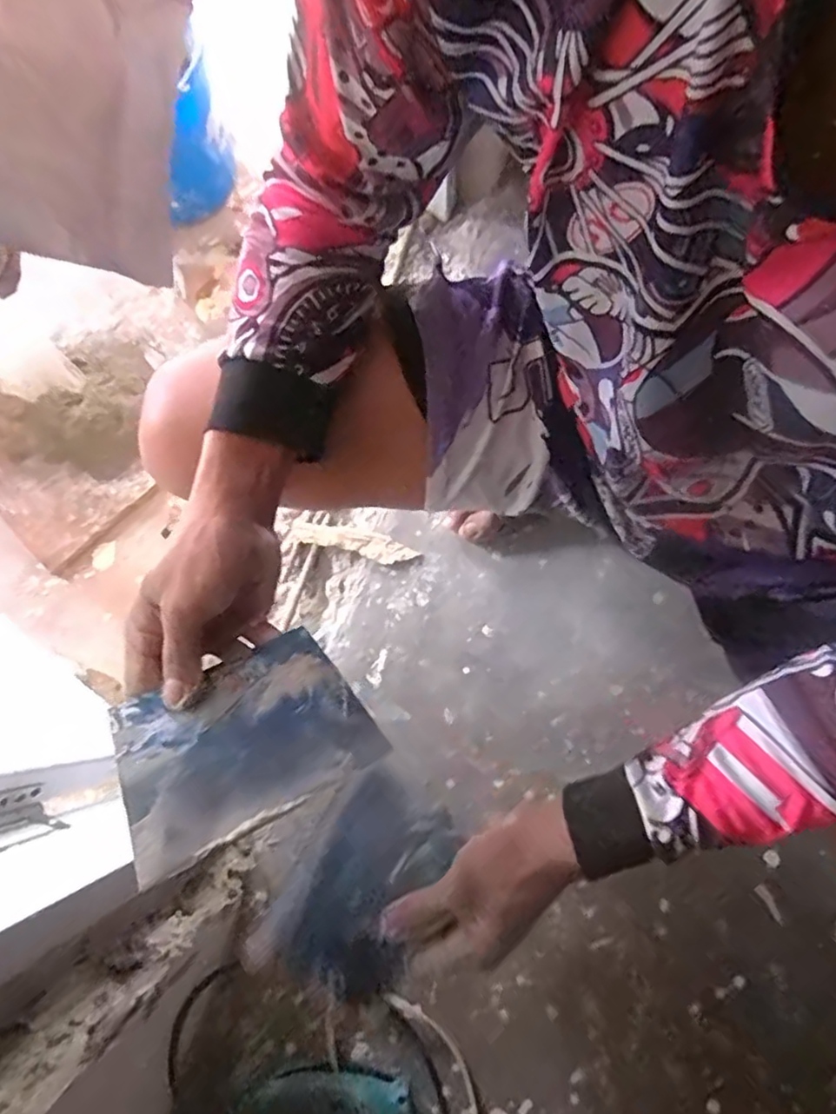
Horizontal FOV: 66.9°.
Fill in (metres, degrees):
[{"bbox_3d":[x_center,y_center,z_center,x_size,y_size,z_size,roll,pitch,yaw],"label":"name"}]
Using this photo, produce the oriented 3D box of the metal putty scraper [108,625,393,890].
[{"bbox_3d":[-0.102,0.105,0.368,0.138,0.006,0.094,-23,65,-23],"label":"metal putty scraper"}]

